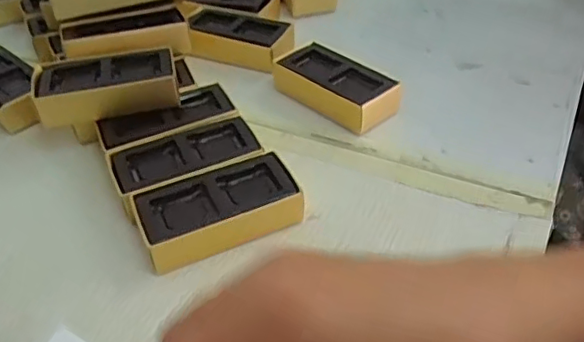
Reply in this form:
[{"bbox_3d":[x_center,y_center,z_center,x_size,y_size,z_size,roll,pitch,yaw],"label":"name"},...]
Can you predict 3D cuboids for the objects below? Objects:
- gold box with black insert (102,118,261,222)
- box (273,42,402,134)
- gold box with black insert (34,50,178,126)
[{"bbox_3d":[-0.082,0.000,0.470,0.115,0.035,0.069,-18,44,-18],"label":"gold box with black insert"},{"bbox_3d":[0.041,-0.079,0.551,0.060,0.033,0.125,-32,50,-30],"label":"box"},{"bbox_3d":[-0.158,-0.072,0.508,0.116,0.035,0.059,-12,42,-10],"label":"gold box with black insert"}]

